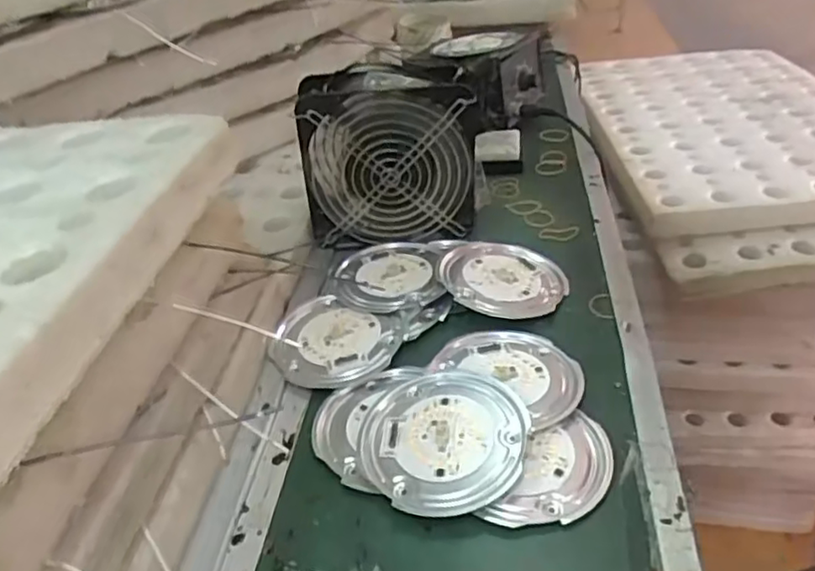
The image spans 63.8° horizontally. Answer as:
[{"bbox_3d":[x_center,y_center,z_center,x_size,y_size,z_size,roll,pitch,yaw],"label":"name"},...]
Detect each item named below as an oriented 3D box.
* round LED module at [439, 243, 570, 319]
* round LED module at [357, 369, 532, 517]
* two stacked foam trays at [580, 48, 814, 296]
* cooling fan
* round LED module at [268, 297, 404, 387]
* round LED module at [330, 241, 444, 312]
[{"bbox_3d":[0.080,-0.010,0.543,0.101,0.020,0.090,-6,36,1],"label":"round LED module"},{"bbox_3d":[0.021,0.096,0.412,0.102,0.018,0.103,-4,36,3],"label":"round LED module"},{"bbox_3d":[0.479,-0.216,0.984,0.371,0.076,0.608,-3,36,5],"label":"two stacked foam trays"},{"bbox_3d":[-0.011,-0.114,0.588,0.162,0.152,0.061,-7,36,0],"label":"cooling fan"},{"bbox_3d":[-0.054,0.043,0.501,0.091,0.014,0.088,-4,36,3],"label":"round LED module"},{"bbox_3d":[-0.018,-0.010,0.562,0.092,0.013,0.101,-4,36,3],"label":"round LED module"}]

